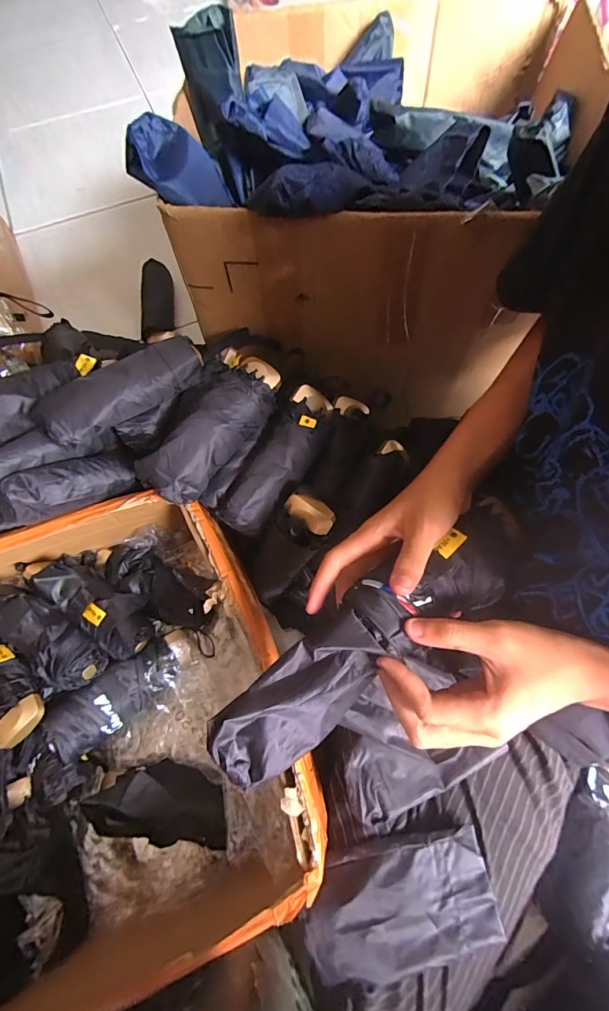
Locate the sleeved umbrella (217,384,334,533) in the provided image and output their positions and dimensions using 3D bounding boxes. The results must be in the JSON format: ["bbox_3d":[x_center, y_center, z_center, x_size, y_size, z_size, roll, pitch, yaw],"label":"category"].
[{"bbox_3d":[-0.025,-0.052,0.422,0.052,0.035,0.171,32,73,13],"label":"sleeved umbrella"}]

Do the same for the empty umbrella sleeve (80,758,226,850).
[{"bbox_3d":[-0.156,0.325,0.437,0.151,0.041,0.071,7,69,5],"label":"empty umbrella sleeve"}]

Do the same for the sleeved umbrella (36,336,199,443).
[{"bbox_3d":[-0.187,-0.119,0.424,0.170,0.048,0.058,-39,72,-12],"label":"sleeved umbrella"}]

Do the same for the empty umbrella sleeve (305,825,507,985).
[{"bbox_3d":[0.080,0.334,0.336,0.157,0.022,0.074,-14,69,-3],"label":"empty umbrella sleeve"}]

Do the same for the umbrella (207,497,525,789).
[{"bbox_3d":[0.051,0.102,0.308,0.286,0.074,0.073,-37,72,-3],"label":"umbrella"}]

